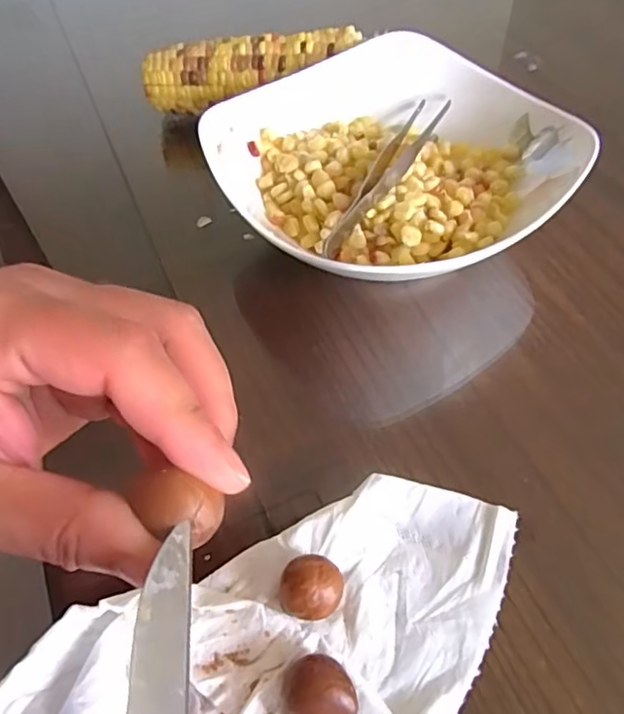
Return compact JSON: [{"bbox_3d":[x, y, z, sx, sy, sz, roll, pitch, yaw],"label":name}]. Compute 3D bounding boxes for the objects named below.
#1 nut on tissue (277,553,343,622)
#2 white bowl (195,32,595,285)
[{"bbox_3d":[0.000,0.087,0.224,0.022,0.019,0.022,6,55,8],"label":"nut on tissue"},{"bbox_3d":[0.044,-0.104,0.333,0.172,0.061,0.171,-2,54,2],"label":"white bowl"}]

